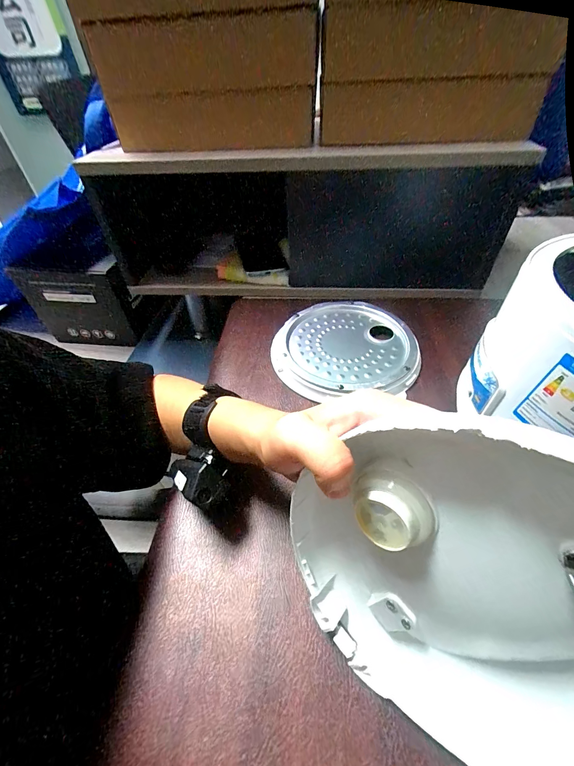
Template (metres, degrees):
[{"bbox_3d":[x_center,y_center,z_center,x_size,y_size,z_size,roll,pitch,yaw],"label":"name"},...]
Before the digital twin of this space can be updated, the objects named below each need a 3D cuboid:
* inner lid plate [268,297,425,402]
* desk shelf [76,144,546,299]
[{"bbox_3d":[0.078,-0.051,0.439,0.191,0.024,0.170,-6,46,-3],"label":"inner lid plate"},{"bbox_3d":[0.002,-0.265,0.517,0.650,0.199,0.141,4,46,7],"label":"desk shelf"}]

